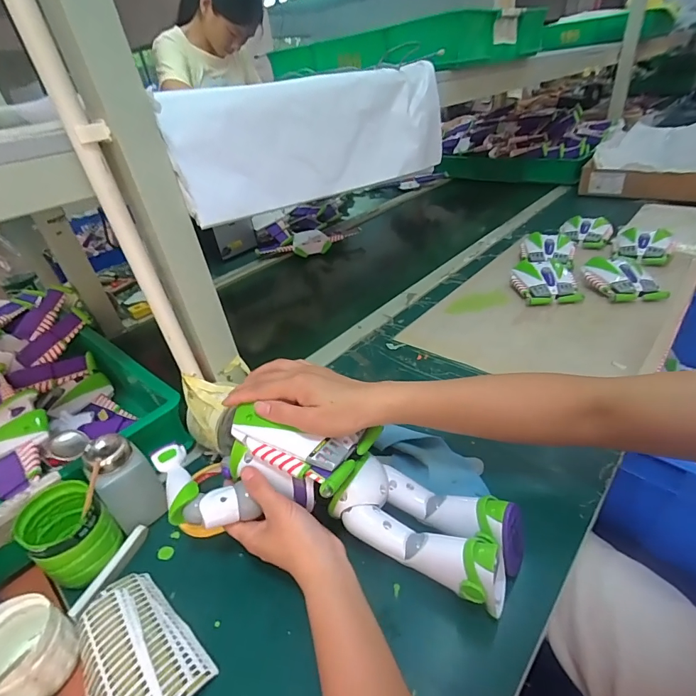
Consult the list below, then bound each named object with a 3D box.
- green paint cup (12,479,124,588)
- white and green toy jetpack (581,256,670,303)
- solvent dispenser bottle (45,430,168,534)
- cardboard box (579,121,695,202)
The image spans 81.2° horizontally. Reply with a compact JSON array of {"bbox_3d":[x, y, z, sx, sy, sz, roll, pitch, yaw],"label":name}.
[{"bbox_3d":[-0.260,0.173,0.383,0.065,0.065,0.061,-5,35,4],"label":"green paint cup"},{"bbox_3d":[0.477,-0.124,0.714,0.086,0.034,0.117,-9,35,-2],"label":"white and green toy jetpack"},{"bbox_3d":[-0.237,0.132,0.420,0.072,0.118,0.061,5,37,17],"label":"solvent dispenser bottle"},{"bbox_3d":[1.016,-0.604,1.245,0.443,0.150,0.558,18,42,32],"label":"cardboard box"}]

